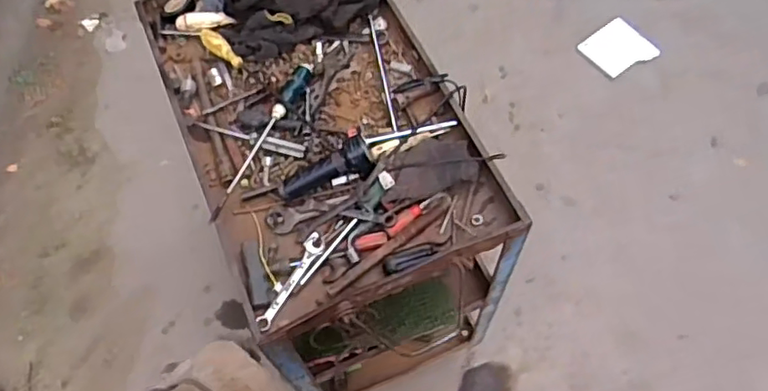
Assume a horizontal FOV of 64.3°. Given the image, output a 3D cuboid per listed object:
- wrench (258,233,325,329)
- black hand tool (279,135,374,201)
[{"bbox_3d":[-0.128,0.116,0.835,0.030,0.014,0.151,28,70,13],"label":"wrench"},{"bbox_3d":[-0.083,-0.036,0.876,0.138,0.049,0.047,-25,67,7],"label":"black hand tool"}]

